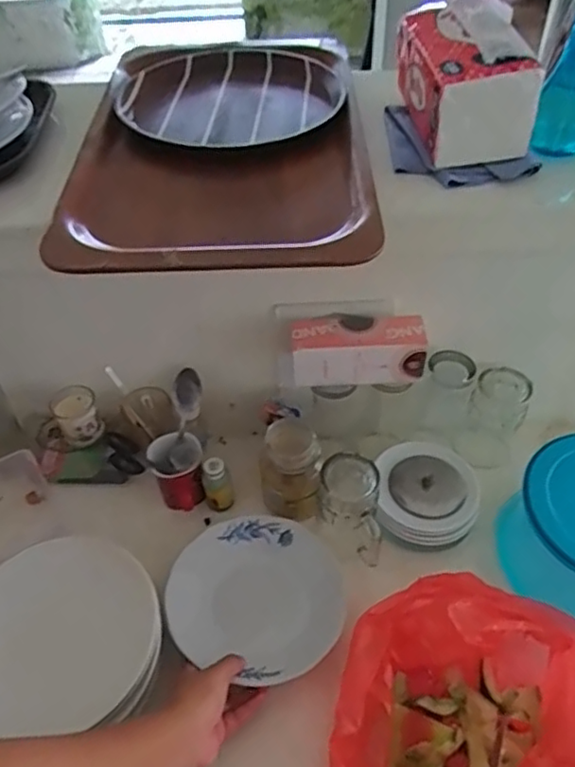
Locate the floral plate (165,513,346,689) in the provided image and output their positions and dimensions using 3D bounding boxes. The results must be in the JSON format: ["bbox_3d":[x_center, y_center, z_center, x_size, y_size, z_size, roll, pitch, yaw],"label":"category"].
[{"bbox_3d":[-0.032,0.236,0.695,0.189,0.041,0.182,-1,48,1],"label":"floral plate"}]

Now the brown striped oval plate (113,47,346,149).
[{"bbox_3d":[-0.074,-0.362,0.761,0.264,0.018,0.258,-10,49,-7],"label":"brown striped oval plate"}]

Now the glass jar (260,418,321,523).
[{"bbox_3d":[0.004,0.106,0.743,0.069,0.119,0.058,14,51,15],"label":"glass jar"}]

